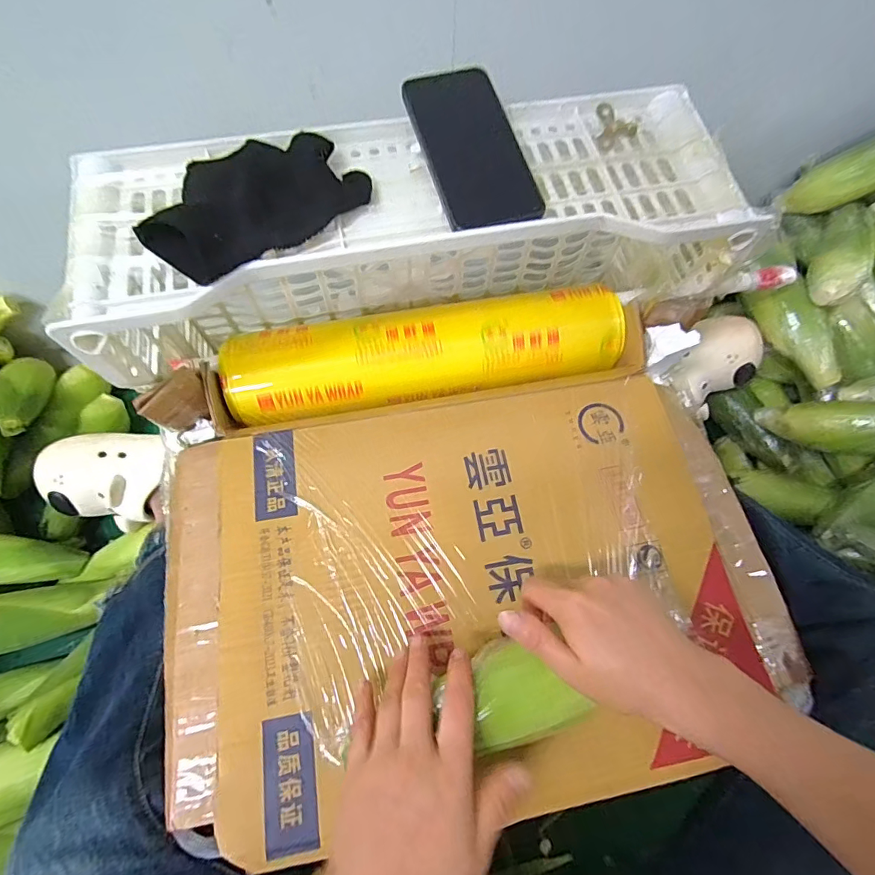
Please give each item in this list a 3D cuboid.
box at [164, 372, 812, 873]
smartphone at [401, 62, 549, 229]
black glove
[{"bbox_3d":[0.034,0.117,0.399,0.511,0.036,0.325,-10,69,-4],"label":"box"},{"bbox_3d":[0.025,-0.228,0.362,0.073,0.008,0.153,-16,76,-9],"label":"smartphone"},{"bbox_3d":[-0.135,-0.175,0.340,0.153,0.026,0.093,-39,73,-15],"label":"black glove"}]

